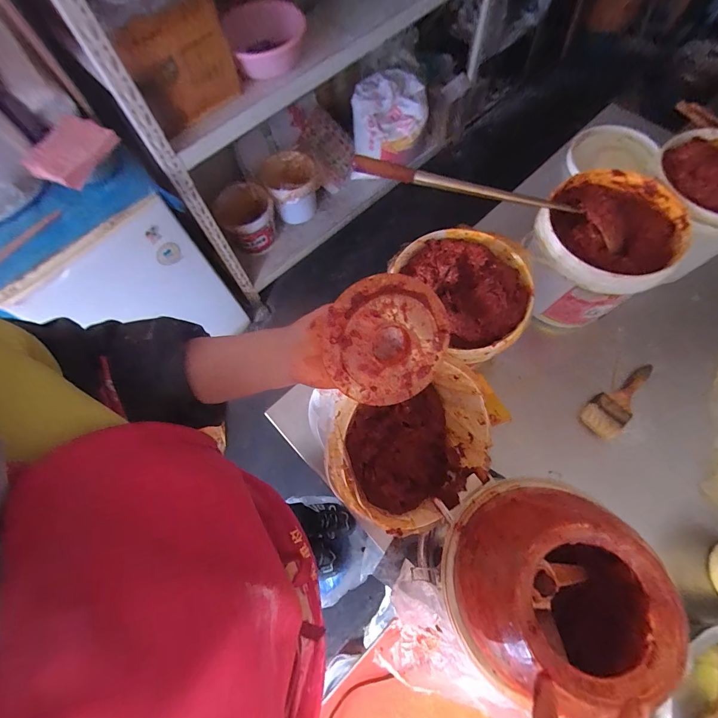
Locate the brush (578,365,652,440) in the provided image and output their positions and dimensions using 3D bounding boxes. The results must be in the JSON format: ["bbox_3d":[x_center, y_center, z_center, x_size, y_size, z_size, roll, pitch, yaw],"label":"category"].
[{"bbox_3d":[0.524,0.080,0.713,0.195,0.027,0.073,-35,71,-11],"label":"brush"}]

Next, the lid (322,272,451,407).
[{"bbox_3d":[0.027,-0.014,0.306,0.108,0.017,0.109,-4,108,-14],"label":"lid"}]

